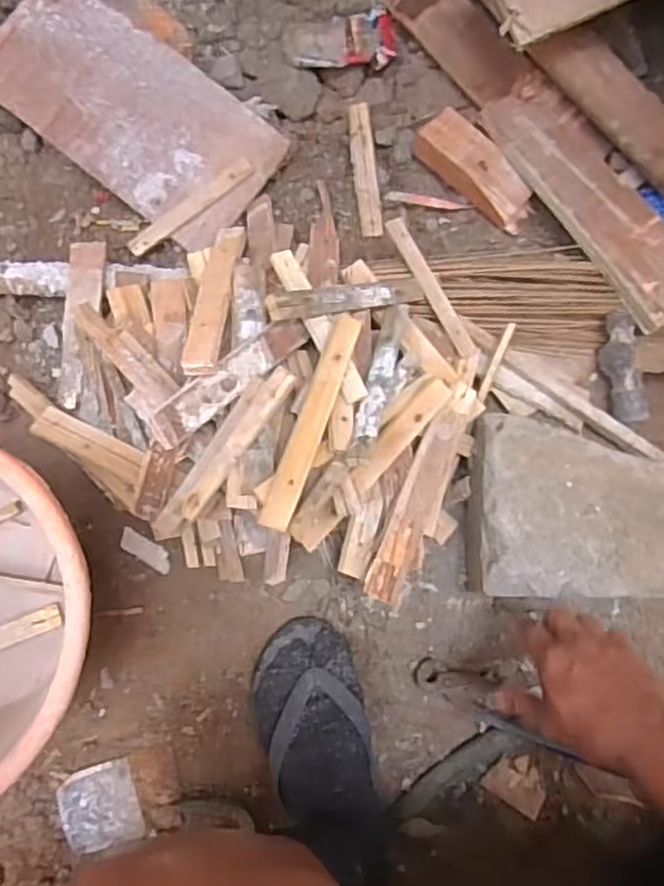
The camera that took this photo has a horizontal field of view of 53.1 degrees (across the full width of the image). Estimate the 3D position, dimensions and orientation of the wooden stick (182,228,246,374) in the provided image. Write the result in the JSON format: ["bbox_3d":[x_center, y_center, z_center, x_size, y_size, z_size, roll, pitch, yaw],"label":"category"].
[{"bbox_3d":[-0.105,-0.144,0.605,0.030,0.019,0.252,3,42,-3],"label":"wooden stick"}]

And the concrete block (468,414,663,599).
[{"bbox_3d":[0.239,0.064,0.638,0.208,0.105,0.165,-1,80,0],"label":"concrete block"}]

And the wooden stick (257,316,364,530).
[{"bbox_3d":[-0.016,-0.019,0.560,0.026,0.015,0.189,19,81,3],"label":"wooden stick"}]

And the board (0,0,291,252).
[{"bbox_3d":[-0.213,-0.354,0.713,0.301,0.011,0.157,36,86,-6],"label":"board"}]

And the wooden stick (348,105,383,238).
[{"bbox_3d":[0.038,-0.308,0.747,0.026,0.011,0.159,-6,80,-1],"label":"wooden stick"}]

